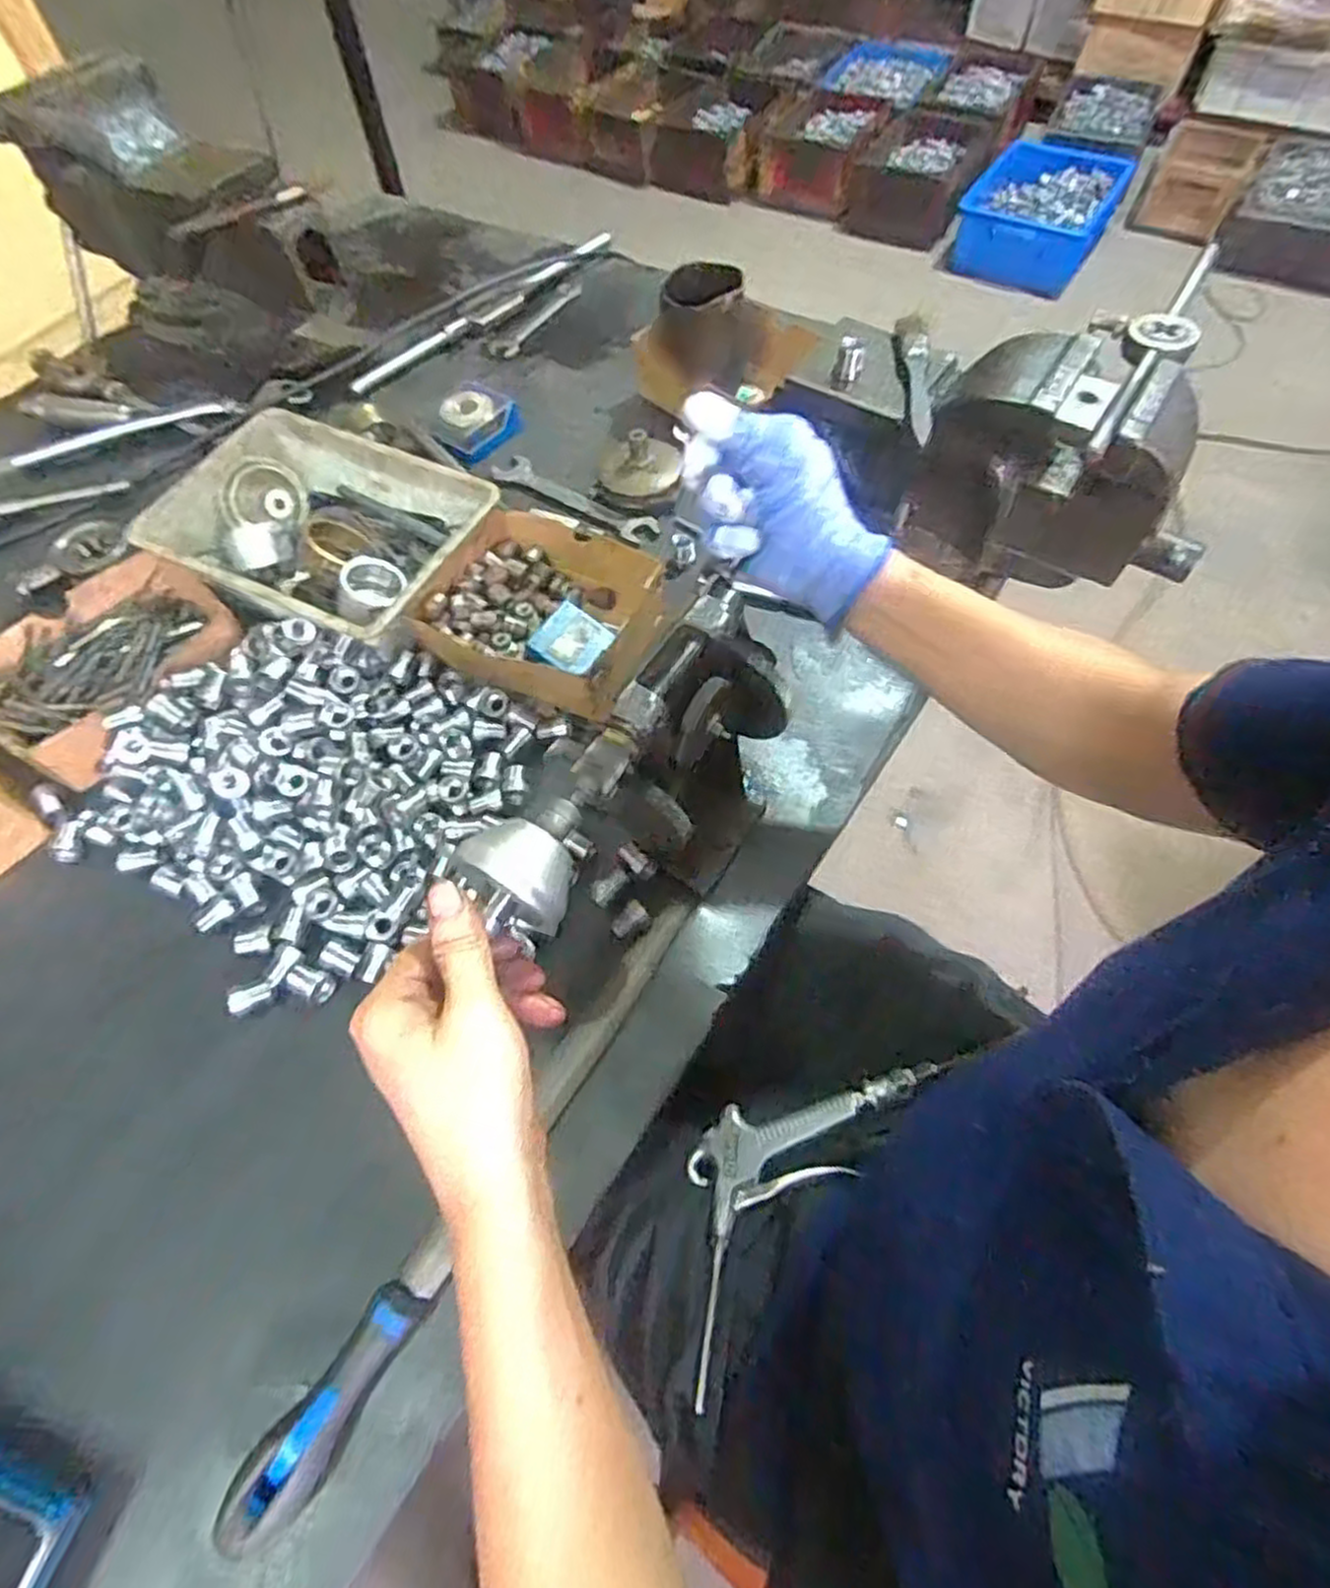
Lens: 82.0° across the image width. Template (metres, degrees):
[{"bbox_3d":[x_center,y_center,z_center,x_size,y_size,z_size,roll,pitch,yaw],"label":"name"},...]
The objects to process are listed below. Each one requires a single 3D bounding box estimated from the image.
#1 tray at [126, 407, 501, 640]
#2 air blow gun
[{"bbox_3d":[-0.272,-0.207,0.617,0.235,0.063,0.170,23,64,15],"label":"tray"},{"bbox_3d":[0.081,0.252,0.501,0.231,0.025,0.112,-39,65,-5],"label":"air blow gun"}]

